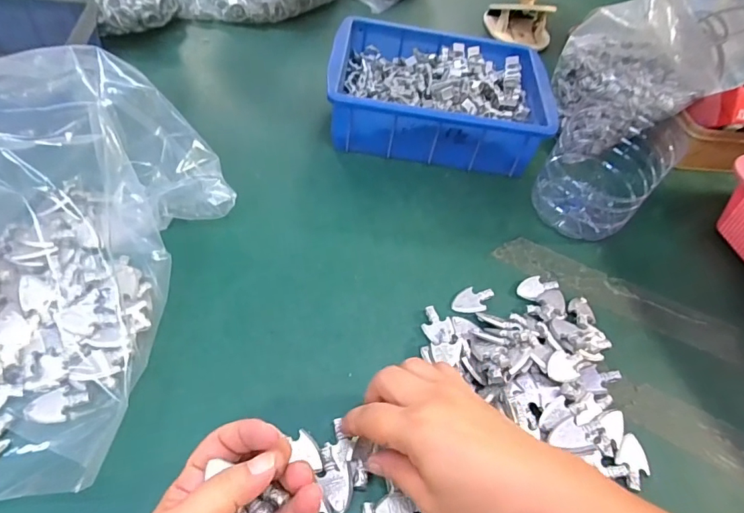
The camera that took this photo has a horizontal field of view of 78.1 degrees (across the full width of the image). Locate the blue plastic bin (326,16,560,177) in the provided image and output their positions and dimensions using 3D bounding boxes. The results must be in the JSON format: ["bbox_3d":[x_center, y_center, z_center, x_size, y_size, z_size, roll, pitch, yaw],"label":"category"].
[{"bbox_3d":[0.076,-0.190,0.548,0.246,0.077,0.171,10,51,-3],"label":"blue plastic bin"}]

